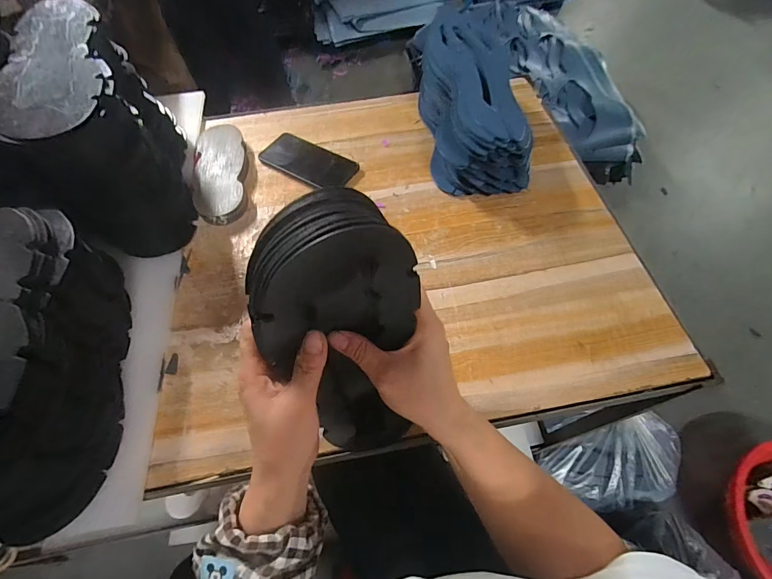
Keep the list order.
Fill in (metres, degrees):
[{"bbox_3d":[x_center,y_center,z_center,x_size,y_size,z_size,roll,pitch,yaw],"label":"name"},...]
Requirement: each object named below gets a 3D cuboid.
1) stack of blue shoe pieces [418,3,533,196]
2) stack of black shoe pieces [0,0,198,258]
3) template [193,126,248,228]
[{"bbox_3d":[0.132,-0.276,0.582,0.128,0.126,0.259,-7,61,-4],"label":"stack of blue shoe pieces"},{"bbox_3d":[-0.366,-0.198,0.492,0.138,0.188,0.272,-15,62,-8],"label":"stack of black shoe pieces"},{"bbox_3d":[-0.259,-0.182,0.587,0.078,0.019,0.201,-10,61,-5],"label":"template"}]

